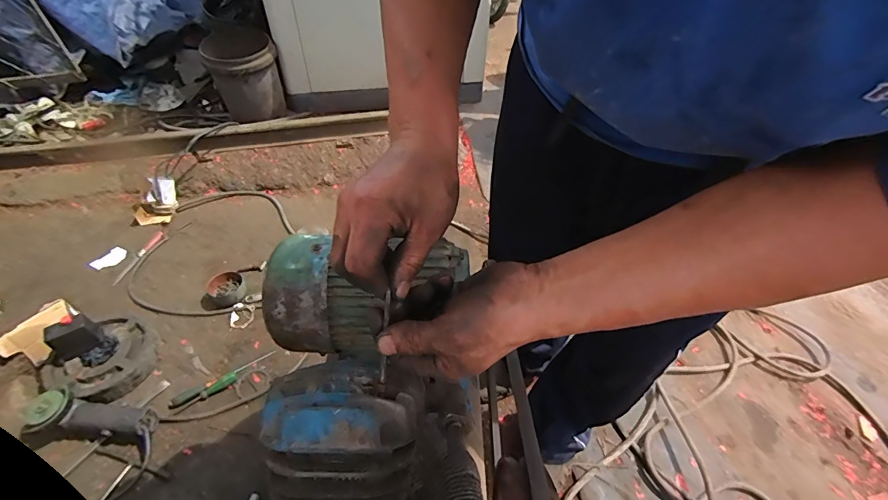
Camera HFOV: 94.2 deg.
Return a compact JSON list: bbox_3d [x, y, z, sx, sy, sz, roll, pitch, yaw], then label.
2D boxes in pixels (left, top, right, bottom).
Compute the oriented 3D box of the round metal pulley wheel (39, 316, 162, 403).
[{"bbox_3d":[-0.920,0.296,1.128,0.241,0.067,0.232,-1,46,1],"label":"round metal pulley wheel"}]

